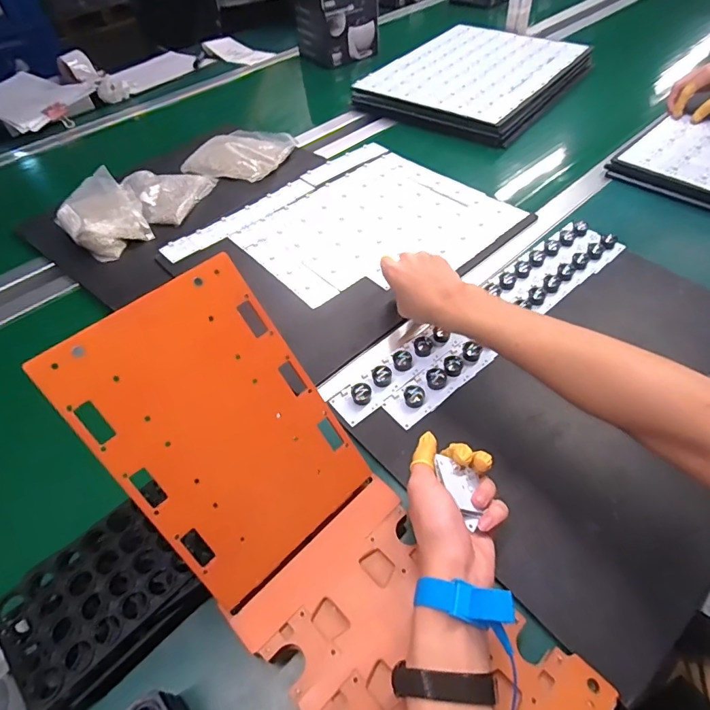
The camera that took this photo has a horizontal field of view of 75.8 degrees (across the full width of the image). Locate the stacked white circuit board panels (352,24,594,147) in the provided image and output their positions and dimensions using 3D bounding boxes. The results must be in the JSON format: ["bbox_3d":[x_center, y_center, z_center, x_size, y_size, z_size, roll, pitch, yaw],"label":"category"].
[{"bbox_3d":[0.273,-0.638,1.051,0.375,0.040,0.481,29,58,26],"label":"stacked white circuit board panels"}]

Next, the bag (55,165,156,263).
[{"bbox_3d":[-0.418,-0.229,0.747,0.123,0.045,0.171,-29,54,-18],"label":"bag"}]

